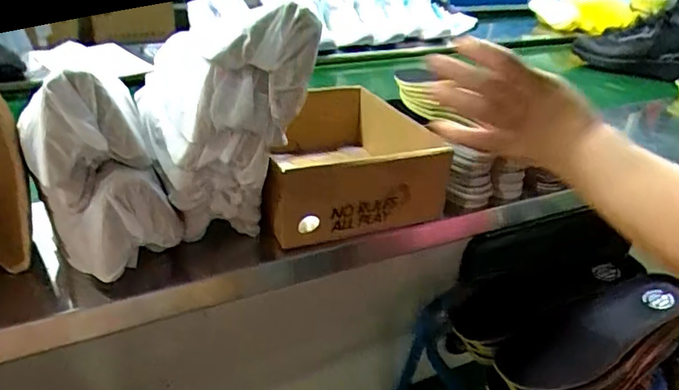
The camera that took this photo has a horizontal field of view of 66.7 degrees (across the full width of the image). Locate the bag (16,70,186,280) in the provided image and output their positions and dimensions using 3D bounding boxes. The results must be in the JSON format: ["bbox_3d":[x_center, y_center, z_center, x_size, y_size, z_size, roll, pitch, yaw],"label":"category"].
[{"bbox_3d":[-0.223,-0.019,0.484,0.112,0.188,0.095,-17,34,-29],"label":"bag"}]

